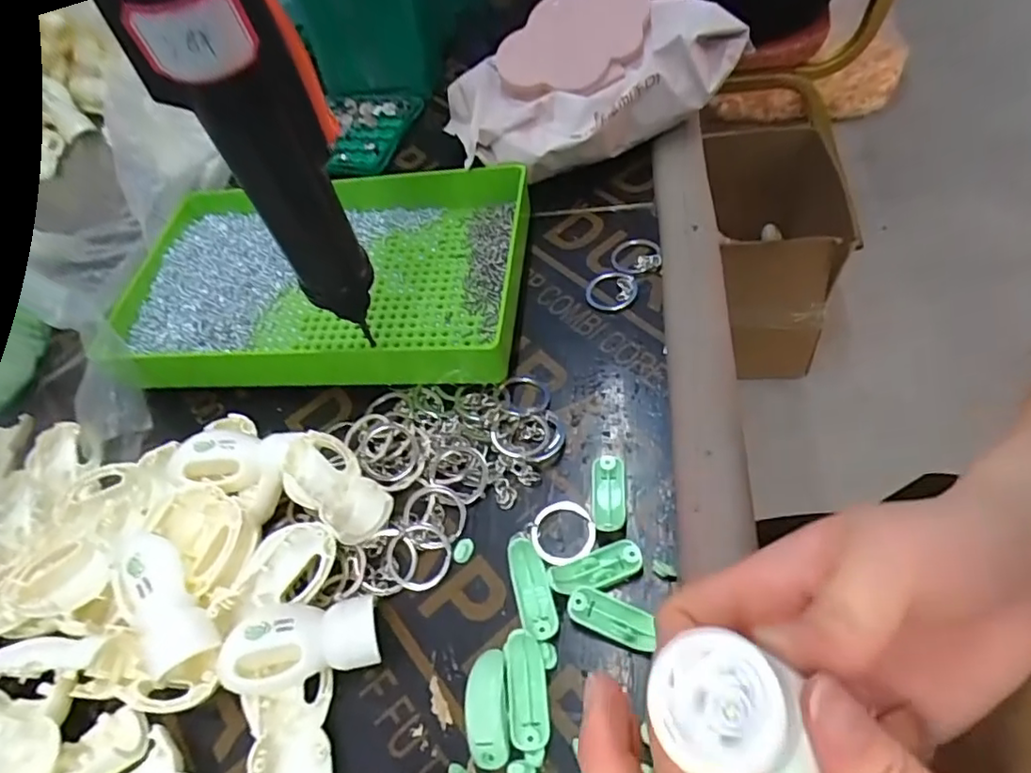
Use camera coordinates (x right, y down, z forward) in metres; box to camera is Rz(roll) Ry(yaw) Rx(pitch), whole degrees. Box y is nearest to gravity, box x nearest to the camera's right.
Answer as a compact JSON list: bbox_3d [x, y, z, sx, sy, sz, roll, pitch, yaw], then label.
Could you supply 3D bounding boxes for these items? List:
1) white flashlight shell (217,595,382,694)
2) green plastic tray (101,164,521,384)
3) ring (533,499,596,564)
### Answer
[{"bbox_3d":[-0.090,0.107,0.263,0.062,0.023,0.032,-16,53,1],"label":"white flashlight shell"},{"bbox_3d":[-0.123,-0.071,0.379,0.245,0.036,0.151,-2,54,11],"label":"green plastic tray"},{"bbox_3d":[0.022,0.066,0.283,0.029,0.005,0.031,-6,53,8],"label":"ring"}]

